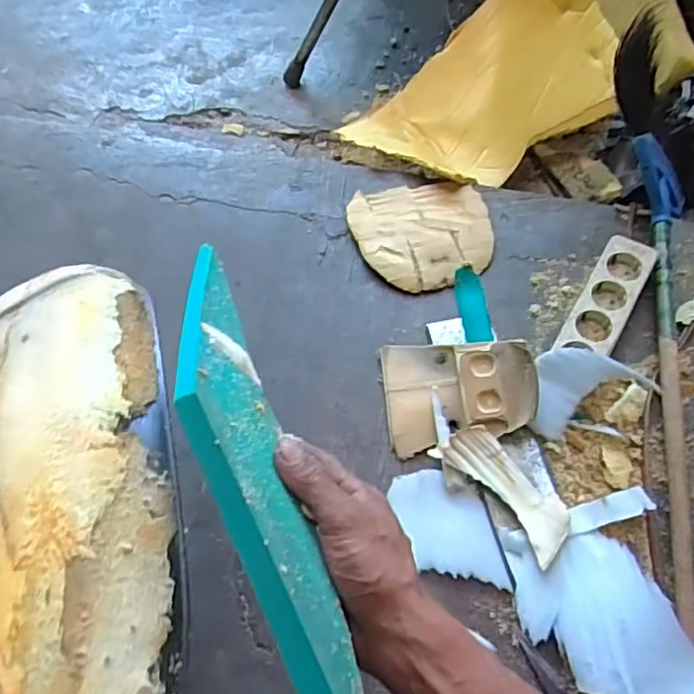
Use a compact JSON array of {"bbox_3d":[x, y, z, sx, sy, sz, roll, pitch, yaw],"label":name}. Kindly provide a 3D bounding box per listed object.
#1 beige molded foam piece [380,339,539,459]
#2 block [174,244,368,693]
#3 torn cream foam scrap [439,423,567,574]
[{"bbox_3d":[0.118,0.041,0.633,0.151,0.052,0.119,-6,62,1],"label":"beige molded foam piece"},{"bbox_3d":[-0.055,0.086,0.349,0.017,0.071,0.386,-37,55,20],"label":"block"},{"bbox_3d":[0.160,0.140,0.589,0.054,0.026,0.141,-37,66,-15],"label":"torn cream foam scrap"}]

